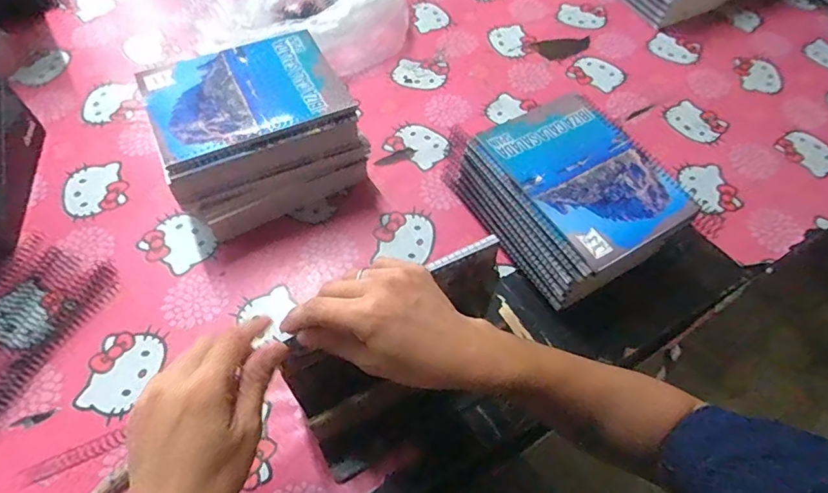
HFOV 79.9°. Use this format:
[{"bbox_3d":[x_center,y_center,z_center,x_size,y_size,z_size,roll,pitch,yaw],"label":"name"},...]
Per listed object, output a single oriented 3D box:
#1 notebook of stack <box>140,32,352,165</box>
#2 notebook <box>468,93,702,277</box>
[{"bbox_3d":[-0.181,-0.167,0.529,0.196,0.011,0.145,-21,62,-16],"label":"notebook of stack"},{"bbox_3d":[0.178,-0.075,0.520,0.149,0.019,0.192,-26,64,-18],"label":"notebook"}]

